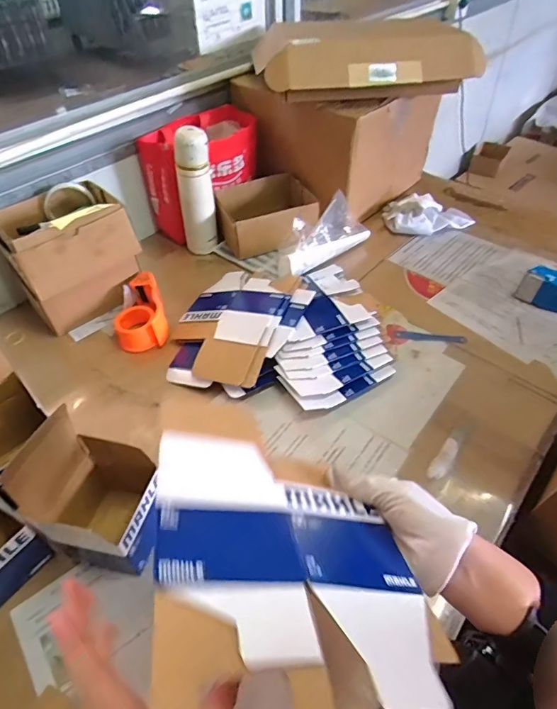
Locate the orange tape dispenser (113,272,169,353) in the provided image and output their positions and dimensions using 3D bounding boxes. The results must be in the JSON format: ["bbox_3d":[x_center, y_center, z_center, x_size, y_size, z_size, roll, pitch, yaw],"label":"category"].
[{"bbox_3d":[-0.253,-0.078,0.808,0.087,0.057,0.151,-13,49,-11],"label":"orange tape dispenser"}]

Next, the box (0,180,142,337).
[{"bbox_3d":[-0.379,-0.185,0.808,0.195,0.189,0.150,-33,55,-26],"label":"box"}]

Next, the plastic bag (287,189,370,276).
[{"bbox_3d":[0.097,-0.247,0.889,0.076,0.091,0.209,35,57,28],"label":"plastic bag"}]

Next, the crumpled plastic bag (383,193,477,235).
[{"bbox_3d":[0.345,-0.338,1.045,0.201,0.045,0.141,-13,49,-10],"label":"crumpled plastic bag"}]

